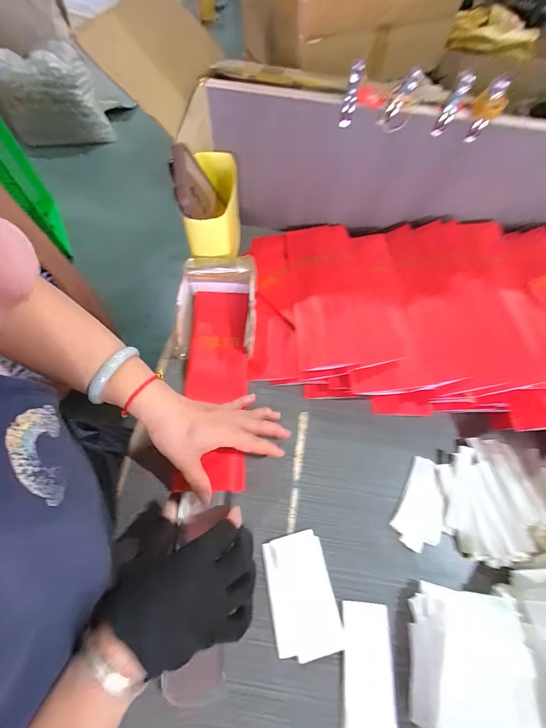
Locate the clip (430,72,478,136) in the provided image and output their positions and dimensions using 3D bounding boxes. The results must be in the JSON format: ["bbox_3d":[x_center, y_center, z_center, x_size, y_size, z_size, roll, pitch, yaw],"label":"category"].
[{"bbox_3d":[0.215,-0.310,0.366,0.027,0.061,0.015,-13,66,-8],"label":"clip"}]

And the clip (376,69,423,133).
[{"bbox_3d":[0.154,-0.313,0.367,0.029,0.065,0.018,-5,74,-14],"label":"clip"}]

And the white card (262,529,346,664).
[{"bbox_3d":[0.029,0.234,0.312,0.064,0.005,0.102,-12,64,-5],"label":"white card"}]

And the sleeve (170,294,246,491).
[{"bbox_3d":[-0.075,0.019,0.405,0.079,0.020,0.277,0,63,-2],"label":"sleeve"}]

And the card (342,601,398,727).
[{"bbox_3d":[0.090,0.285,0.287,0.048,0.004,0.093,8,63,-3],"label":"card"}]

